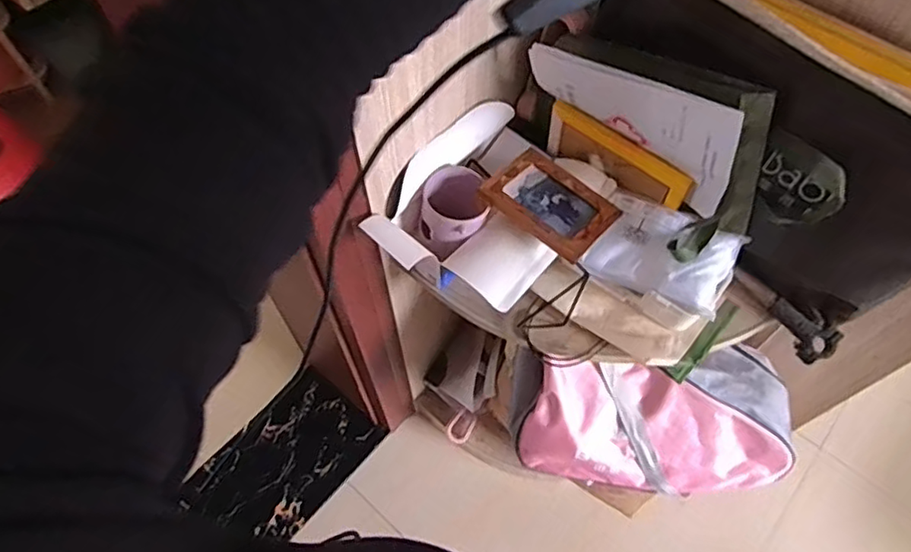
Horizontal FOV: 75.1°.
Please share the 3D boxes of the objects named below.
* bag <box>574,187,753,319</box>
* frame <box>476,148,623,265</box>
[{"bbox_3d":[0.264,-0.029,0.754,0.169,0.052,0.109,27,63,16],"label":"bag"},{"bbox_3d":[0.124,-0.095,0.768,0.153,0.014,0.108,38,62,14],"label":"frame"}]

